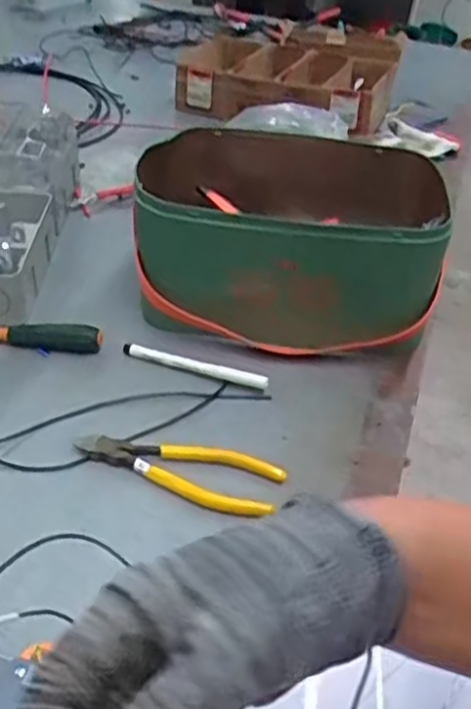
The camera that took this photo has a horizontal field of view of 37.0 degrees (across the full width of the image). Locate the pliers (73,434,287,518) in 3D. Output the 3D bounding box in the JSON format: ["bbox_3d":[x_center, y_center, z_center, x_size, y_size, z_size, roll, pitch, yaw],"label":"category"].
[{"bbox_3d":[-0.046,0.086,0.550,0.159,0.013,0.054,15,39,11],"label":"pliers"}]

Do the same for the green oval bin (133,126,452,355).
[{"bbox_3d":[0.073,-0.140,0.751,0.272,0.131,0.301,13,38,9],"label":"green oval bin"}]

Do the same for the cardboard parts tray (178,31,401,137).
[{"bbox_3d":[0.124,-0.517,1.284,0.328,0.087,0.440,16,39,13],"label":"cardboard parts tray"}]

